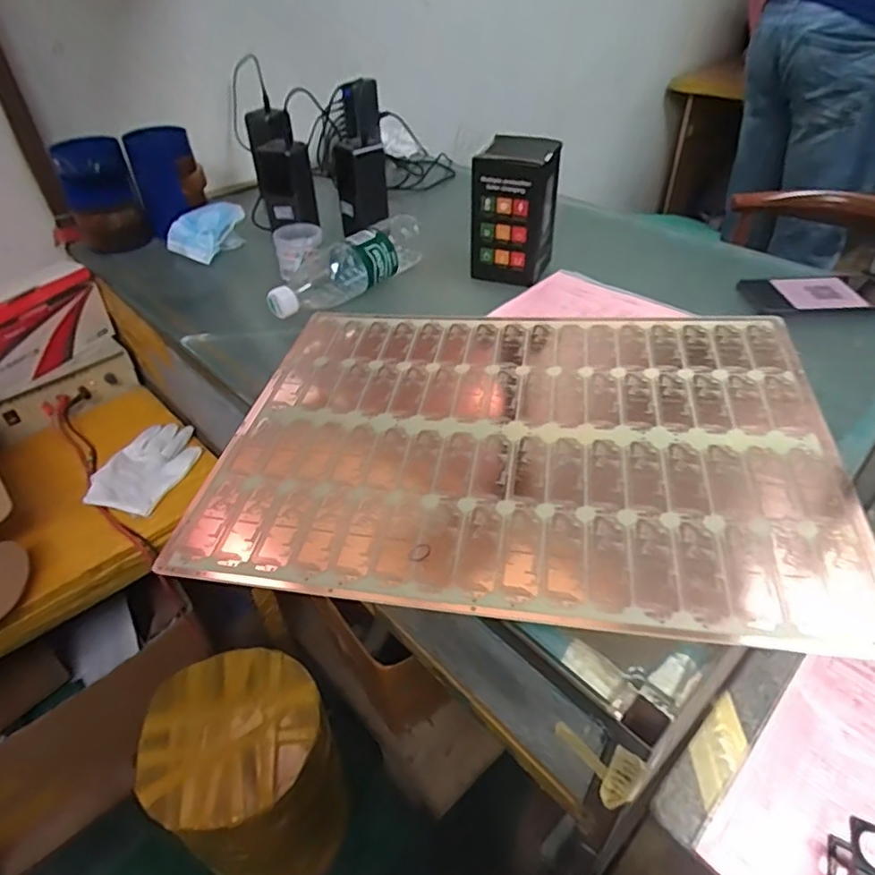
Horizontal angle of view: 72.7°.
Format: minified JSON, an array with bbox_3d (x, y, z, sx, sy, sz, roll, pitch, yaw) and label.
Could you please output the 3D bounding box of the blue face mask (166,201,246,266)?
[{"bbox_3d":[-0.323,-0.288,0.835,0.076,0.052,0.090,17,45,21],"label":"blue face mask"}]

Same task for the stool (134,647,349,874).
[{"bbox_3d":[-0.257,0.481,0.847,0.211,0.336,0.208,-2,42,1],"label":"stool"}]

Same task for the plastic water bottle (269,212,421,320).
[{"bbox_3d":[-0.108,-0.200,0.721,0.232,0.073,0.060,-33,50,-30],"label":"plastic water bottle"}]

